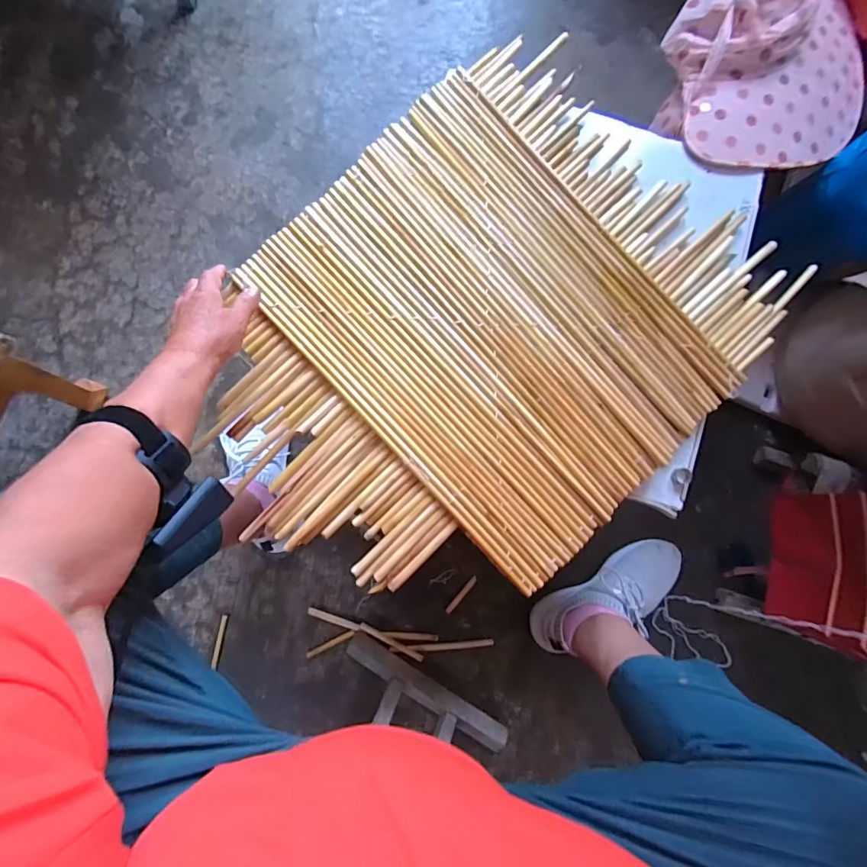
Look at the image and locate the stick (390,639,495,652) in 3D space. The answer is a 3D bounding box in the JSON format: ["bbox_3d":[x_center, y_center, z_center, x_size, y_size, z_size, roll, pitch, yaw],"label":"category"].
[{"bbox_3d":[0.015,0.339,0.719,0.162,0.008,0.013,-2,86,-4],"label":"stick"}]

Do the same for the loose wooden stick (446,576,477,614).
[{"bbox_3d":[0.045,0.258,0.726,0.010,0.005,0.072,39,84,0],"label":"loose wooden stick"}]

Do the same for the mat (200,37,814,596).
[{"bbox_3d":[0.060,-0.109,0.504,0.469,0.029,0.590,42,84,0],"label":"mat"}]

